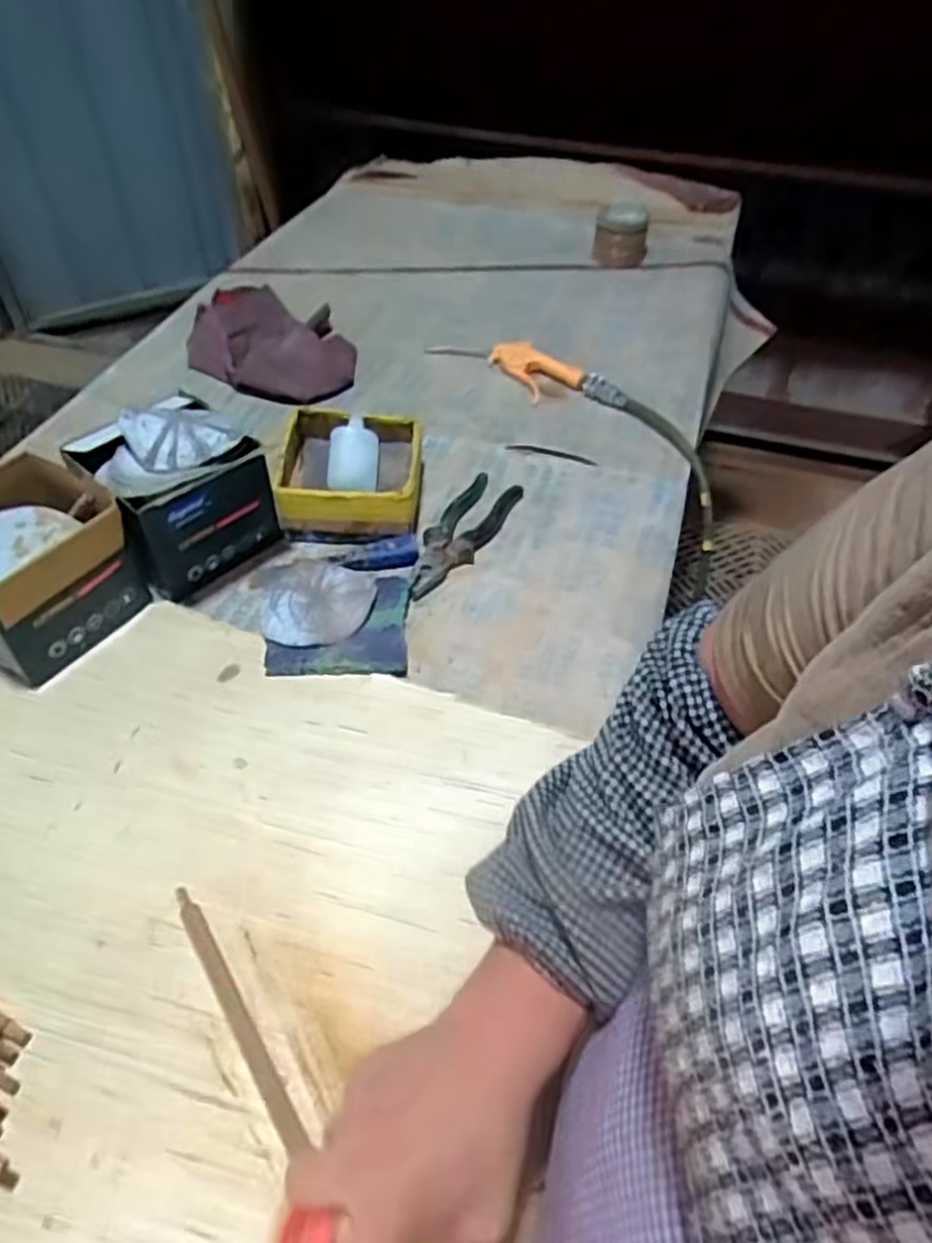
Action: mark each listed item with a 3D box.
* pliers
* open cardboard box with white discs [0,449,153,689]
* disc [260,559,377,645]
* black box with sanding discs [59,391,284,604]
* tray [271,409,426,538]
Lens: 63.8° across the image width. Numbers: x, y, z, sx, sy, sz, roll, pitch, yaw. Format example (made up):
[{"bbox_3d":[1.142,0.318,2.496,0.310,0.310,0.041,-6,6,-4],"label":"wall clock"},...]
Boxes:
[{"bbox_3d":[-0.006,-0.092,0.766,0.060,0.023,0.187,24,51,18],"label":"pliers"},{"bbox_3d":[-0.395,-0.055,0.658,0.181,0.109,0.147,26,52,19],"label":"open cardboard box with white discs"},{"bbox_3d":[-0.135,-0.020,0.689,0.100,0.010,0.103,-3,48,3],"label":"disc"},{"bbox_3d":[-0.270,-0.122,0.702,0.128,0.143,0.134,35,56,26],"label":"black box with sanding discs"},{"bbox_3d":[-0.117,-0.153,0.787,0.143,0.065,0.143,3,48,1],"label":"tray"}]

